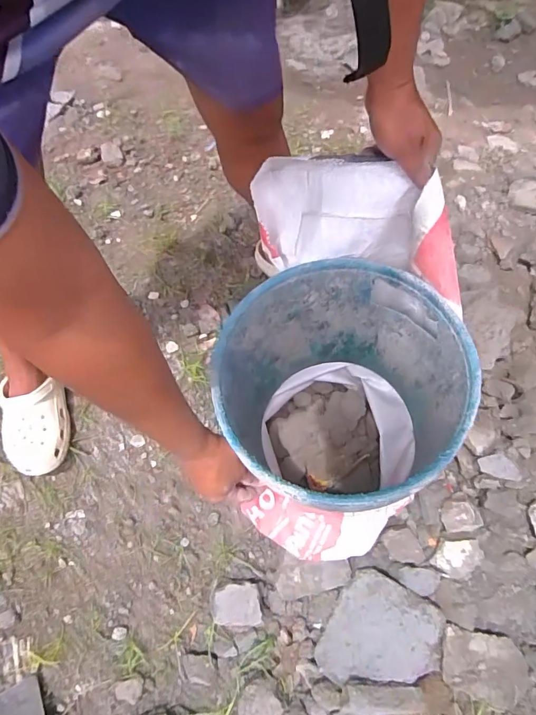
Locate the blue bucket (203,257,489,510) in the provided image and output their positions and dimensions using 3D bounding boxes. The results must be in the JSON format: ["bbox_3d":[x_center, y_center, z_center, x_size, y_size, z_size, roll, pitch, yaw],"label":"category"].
[{"bbox_3d":[0.091,0.048,0.596,0.311,0.290,0.304,0,69,-1],"label":"blue bucket"}]

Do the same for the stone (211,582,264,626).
[{"bbox_3d":[-0.058,0.457,0.775,0.088,0.029,0.067,-1,69,-2],"label":"stone"}]

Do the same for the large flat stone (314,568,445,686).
[{"bbox_3d":[0.203,0.489,0.763,0.222,0.059,0.162,-11,60,12],"label":"large flat stone"}]

